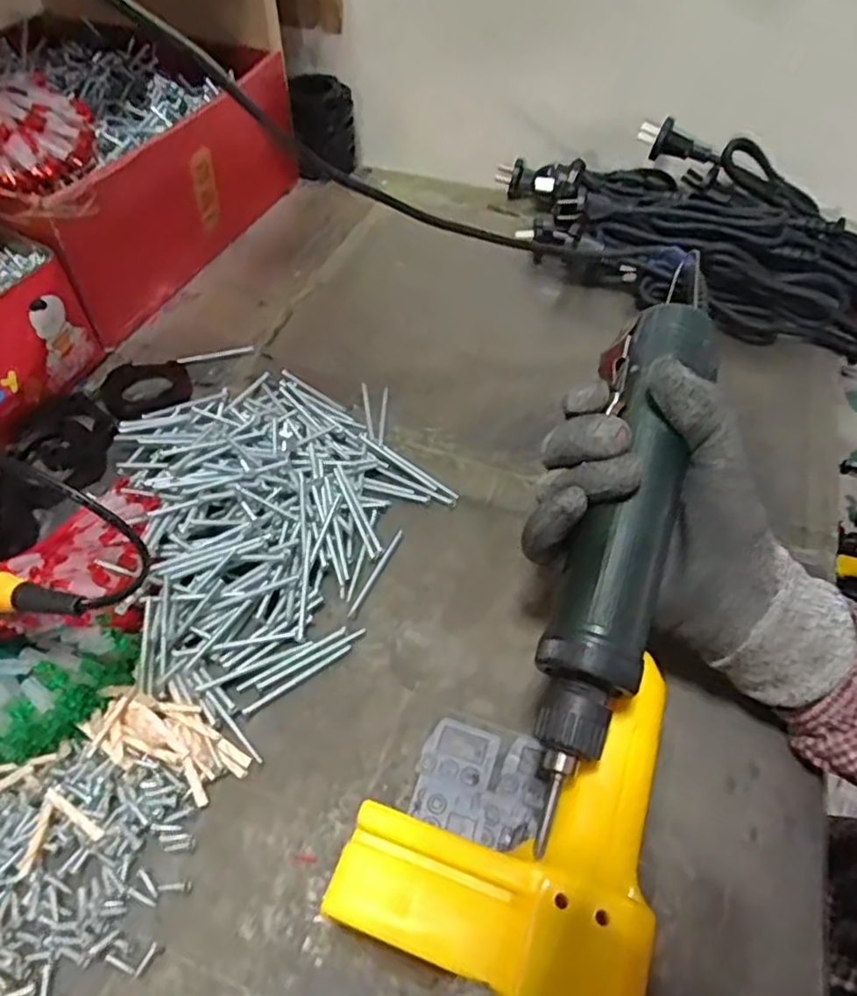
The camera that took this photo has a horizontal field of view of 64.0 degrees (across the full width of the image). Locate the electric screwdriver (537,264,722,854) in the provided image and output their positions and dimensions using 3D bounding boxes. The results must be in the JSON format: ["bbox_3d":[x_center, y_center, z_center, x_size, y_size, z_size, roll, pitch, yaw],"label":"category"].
[{"bbox_3d":[0.086,0.008,0.304,0.043,0.034,0.254,16,70,12],"label":"electric screwdriver"}]

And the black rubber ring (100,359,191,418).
[{"bbox_3d":[-0.199,-0.077,0.483,0.058,0.011,0.058,0,51,0],"label":"black rubber ring"}]

